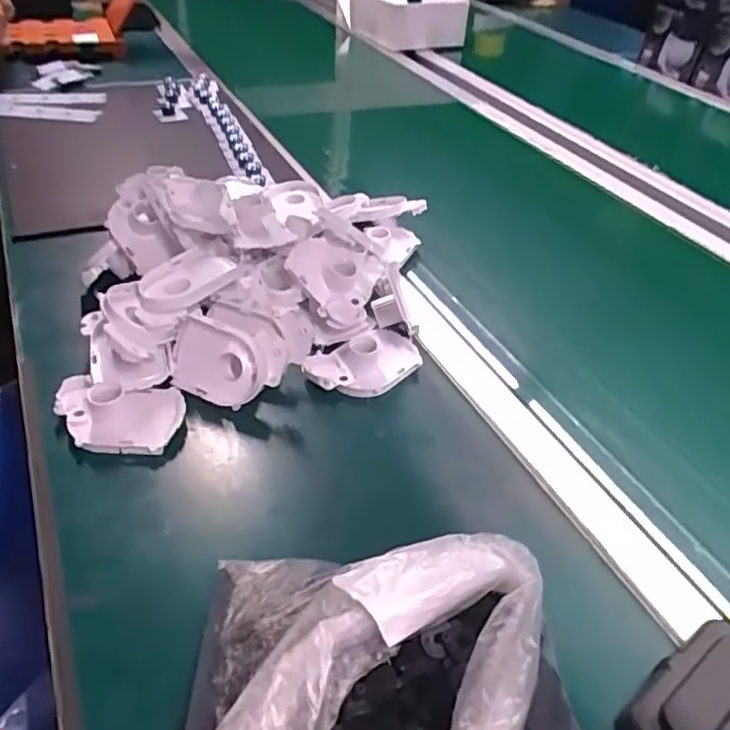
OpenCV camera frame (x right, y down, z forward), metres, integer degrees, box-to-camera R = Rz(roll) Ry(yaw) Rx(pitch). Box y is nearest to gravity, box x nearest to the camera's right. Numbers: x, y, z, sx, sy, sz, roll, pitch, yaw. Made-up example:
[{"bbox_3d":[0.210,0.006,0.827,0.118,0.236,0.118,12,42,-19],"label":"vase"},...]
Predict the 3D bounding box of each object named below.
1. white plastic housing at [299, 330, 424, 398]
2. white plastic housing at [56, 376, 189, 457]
[{"bbox_3d":[0.001,-0.003,0.581,0.105,0.035,0.066,-25,48,-31],"label":"white plastic housing"},{"bbox_3d":[-0.196,0.040,0.509,0.101,0.040,0.057,2,39,-4],"label":"white plastic housing"}]

